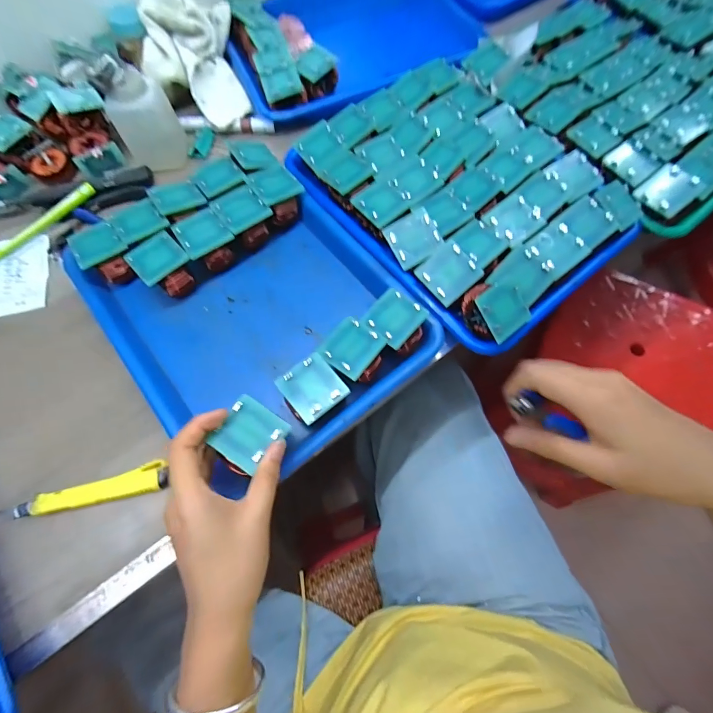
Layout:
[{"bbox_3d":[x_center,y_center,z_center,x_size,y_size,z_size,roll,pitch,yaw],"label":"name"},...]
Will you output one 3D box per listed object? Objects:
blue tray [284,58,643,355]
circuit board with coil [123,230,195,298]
[{"bbox_3d":[0.115,-0.186,0.401,0.261,0.043,0.318,-36,73,-14],"label":"blue tray"},{"bbox_3d":[-0.193,-0.088,0.375,0.047,0.043,0.049,-42,74,-14],"label":"circuit board with coil"}]

